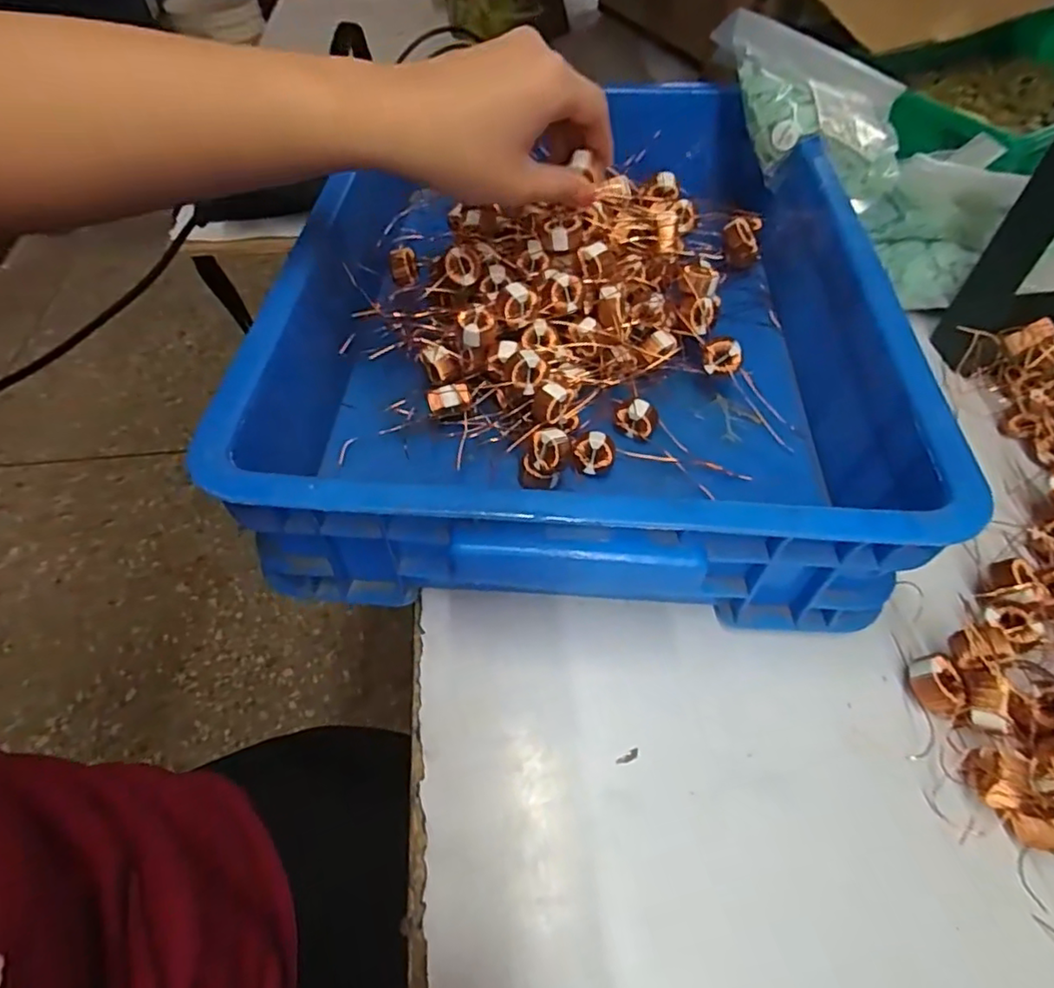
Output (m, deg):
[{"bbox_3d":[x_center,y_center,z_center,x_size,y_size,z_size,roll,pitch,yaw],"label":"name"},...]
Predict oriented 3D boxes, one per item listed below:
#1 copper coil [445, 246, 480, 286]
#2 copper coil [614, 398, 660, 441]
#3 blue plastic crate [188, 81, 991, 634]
[{"bbox_3d":[-0.039,-0.136,0.361,0.021,0.022,0.009,-50,26,-11],"label":"copper coil"},{"bbox_3d":[0.066,-0.046,0.368,0.026,0.021,0.014,19,56,14],"label":"copper coil"},{"bbox_3d":[0.030,-0.114,0.368,0.325,0.091,0.360,2,53,2],"label":"blue plastic crate"}]

